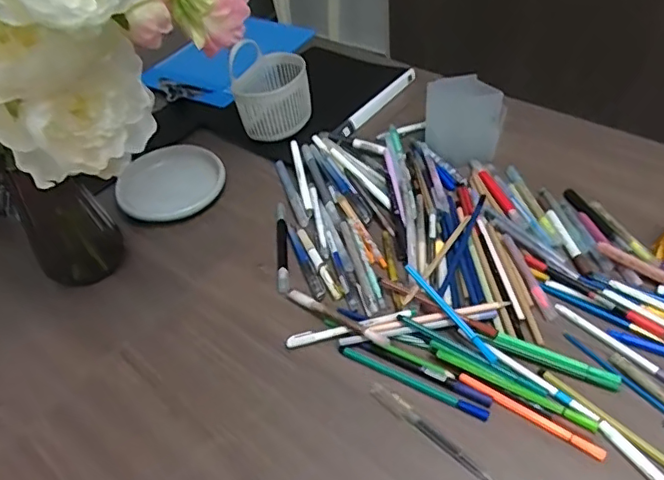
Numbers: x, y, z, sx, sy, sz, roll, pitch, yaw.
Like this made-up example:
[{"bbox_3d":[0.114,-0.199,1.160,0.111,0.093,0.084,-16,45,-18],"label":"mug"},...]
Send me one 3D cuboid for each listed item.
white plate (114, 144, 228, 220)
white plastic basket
[{"bbox_3d":[-0.235,-0.086,0.808,0.147,0.030,0.143,-3,47,4],"label":"white plate"},{"bbox_3d":[-0.095,-0.241,0.871,0.114,0.104,0.119,-10,47,-3],"label":"white plastic basket"}]

